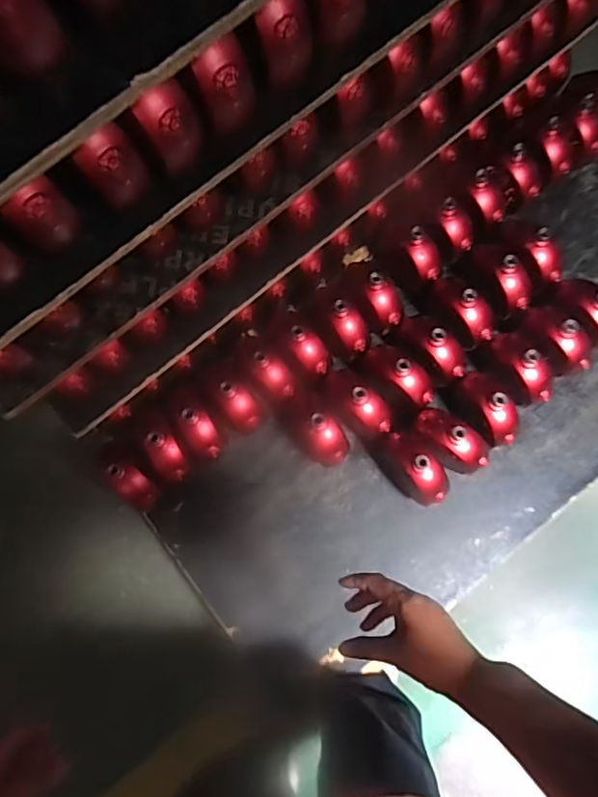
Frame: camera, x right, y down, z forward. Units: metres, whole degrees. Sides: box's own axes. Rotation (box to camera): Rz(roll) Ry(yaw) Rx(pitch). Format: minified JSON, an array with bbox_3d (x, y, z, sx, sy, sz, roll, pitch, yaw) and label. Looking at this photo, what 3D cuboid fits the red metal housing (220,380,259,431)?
[{"bbox_3d":[-0.110,0.003,1.007,0.058,0.094,0.095,-33,74,-5],"label":"red metal housing"}]

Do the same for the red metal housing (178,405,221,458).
[{"bbox_3d":[-0.181,0.051,0.997,0.055,0.048,0.098,-38,121,-13],"label":"red metal housing"}]

